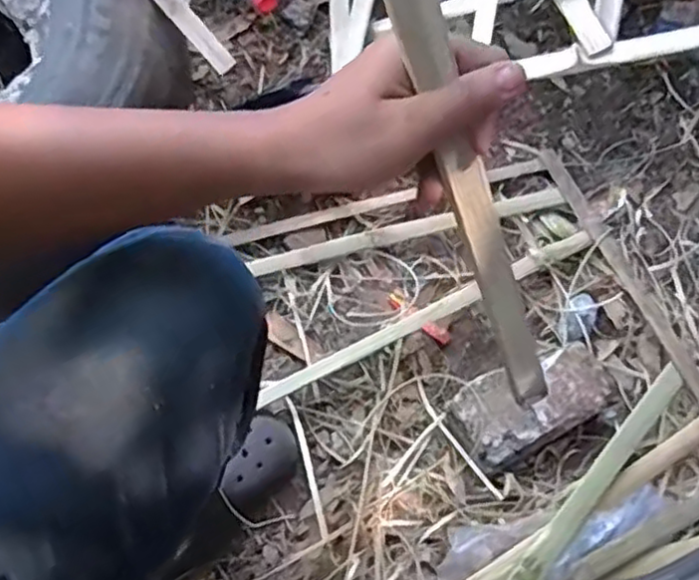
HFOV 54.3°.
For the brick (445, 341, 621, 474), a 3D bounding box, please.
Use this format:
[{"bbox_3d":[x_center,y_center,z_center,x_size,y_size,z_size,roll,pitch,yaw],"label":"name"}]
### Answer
[{"bbox_3d":[0.199,0.126,0.754,0.173,0.063,0.092,-27,72,-11],"label":"brick"}]

